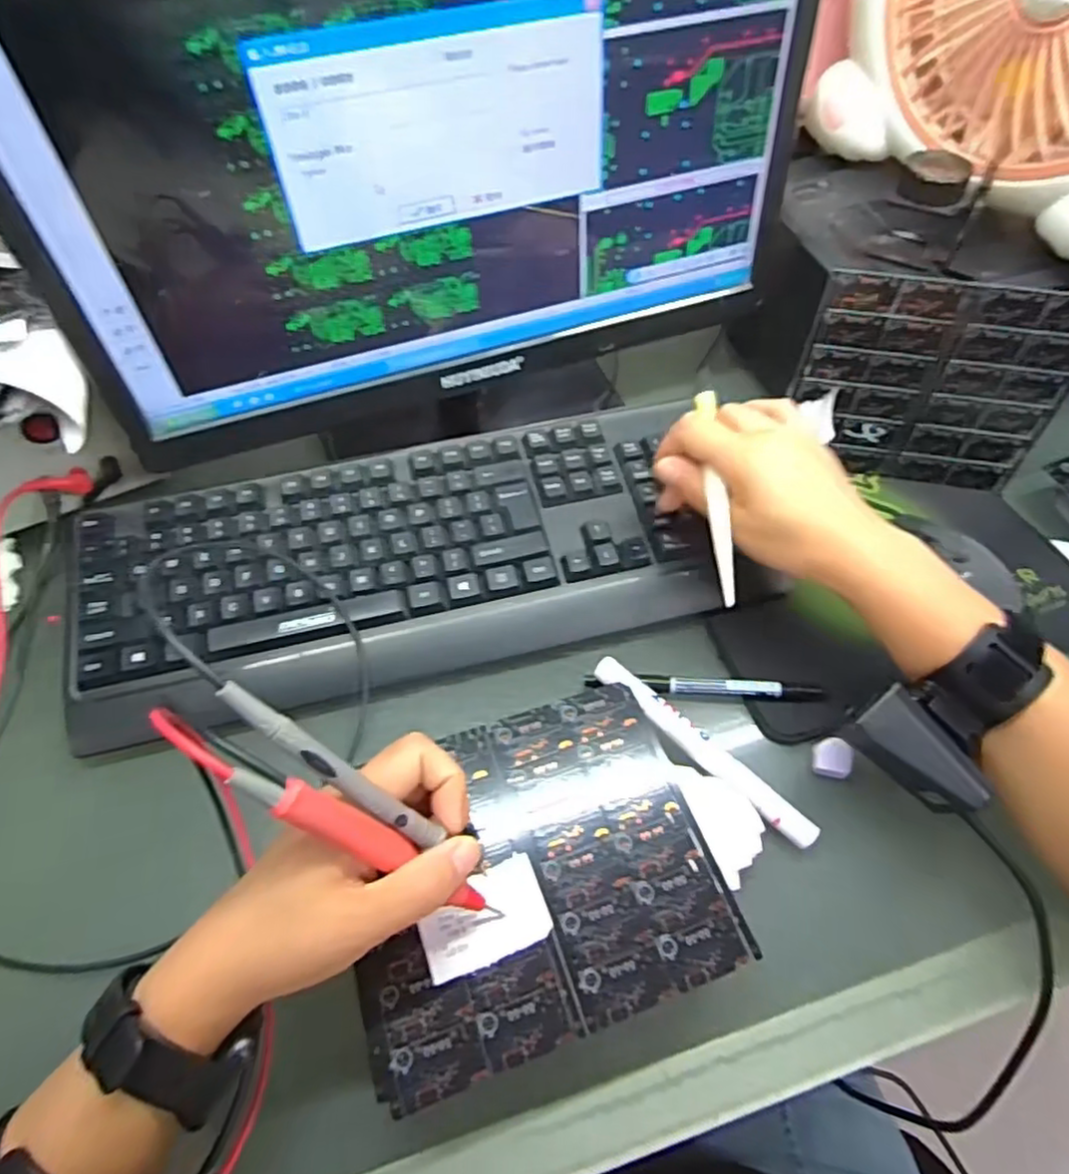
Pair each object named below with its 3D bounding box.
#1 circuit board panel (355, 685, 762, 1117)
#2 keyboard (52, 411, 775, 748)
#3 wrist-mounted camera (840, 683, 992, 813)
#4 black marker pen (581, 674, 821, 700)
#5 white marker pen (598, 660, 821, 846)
[{"bbox_3d":[-0.003,0.132,0.329,0.168,0.006,0.144,-16,59,-11],"label":"circuit board panel"},{"bbox_3d":[-0.071,-0.019,0.442,0.415,0.040,0.153,-12,58,-9],"label":"keyboard"},{"bbox_3d":[0.190,0.084,0.343,0.067,0.029,0.031,44,65,5],"label":"wrist-mounted camera"},{"bbox_3d":[0.102,0.059,0.410,0.139,0.010,0.014,1,57,-1],"label":"black marker pen"},{"bbox_3d":[0.092,0.091,0.384,0.144,0.015,0.016,37,63,20],"label":"white marker pen"}]

